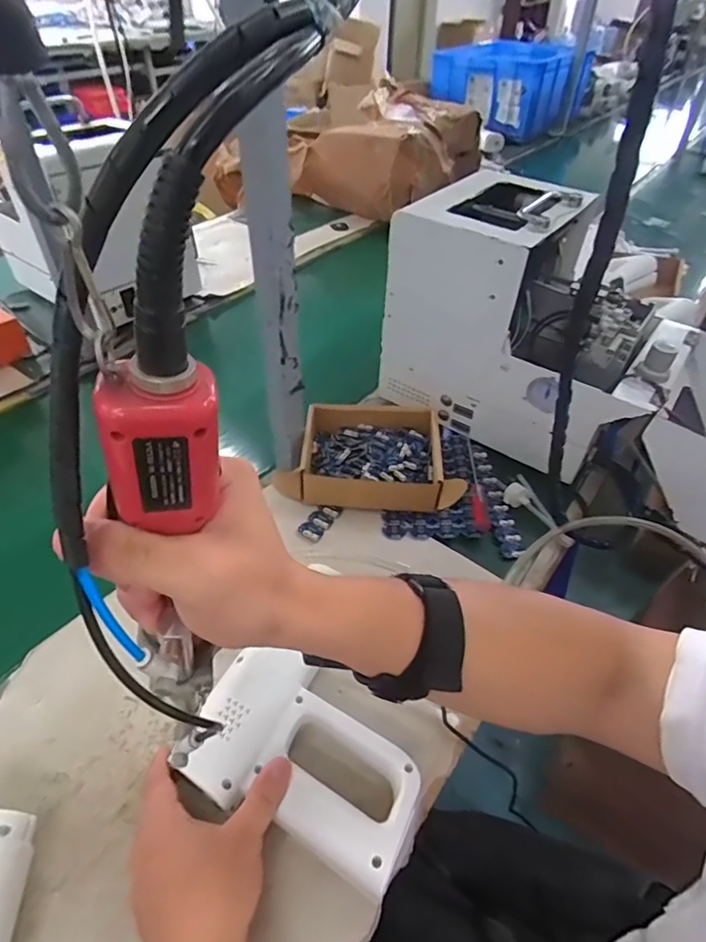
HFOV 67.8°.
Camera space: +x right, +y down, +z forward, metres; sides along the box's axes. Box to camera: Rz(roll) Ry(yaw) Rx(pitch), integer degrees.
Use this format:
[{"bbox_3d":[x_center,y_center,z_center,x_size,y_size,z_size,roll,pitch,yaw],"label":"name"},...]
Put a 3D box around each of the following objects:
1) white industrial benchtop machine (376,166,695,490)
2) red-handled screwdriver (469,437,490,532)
[{"bbox_3d":[0.234,-0.185,0.674,0.329,0.267,0.213,27,50,22],"label":"white industrial benchtop machine"},{"bbox_3d":[0.155,0.010,0.656,0.019,0.014,0.158,3,45,1],"label":"red-handled screwdriver"}]

